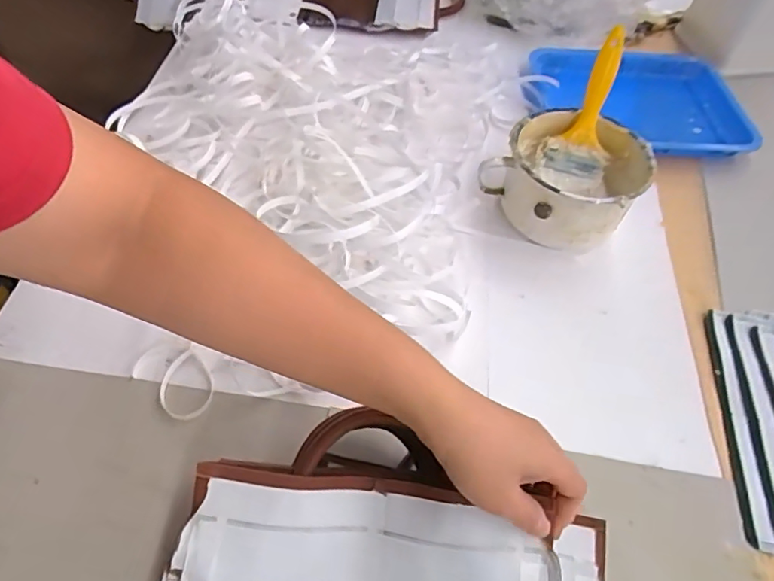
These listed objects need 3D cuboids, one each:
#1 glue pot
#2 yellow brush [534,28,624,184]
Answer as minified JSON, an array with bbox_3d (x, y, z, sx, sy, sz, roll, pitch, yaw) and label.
[{"bbox_3d":[0.196,-0.119,0.574,0.132,0.086,0.139,2,55,-3],"label":"glue pot"},{"bbox_3d":[0.222,-0.194,0.567,0.074,0.153,0.020,23,26,11],"label":"yellow brush"}]

